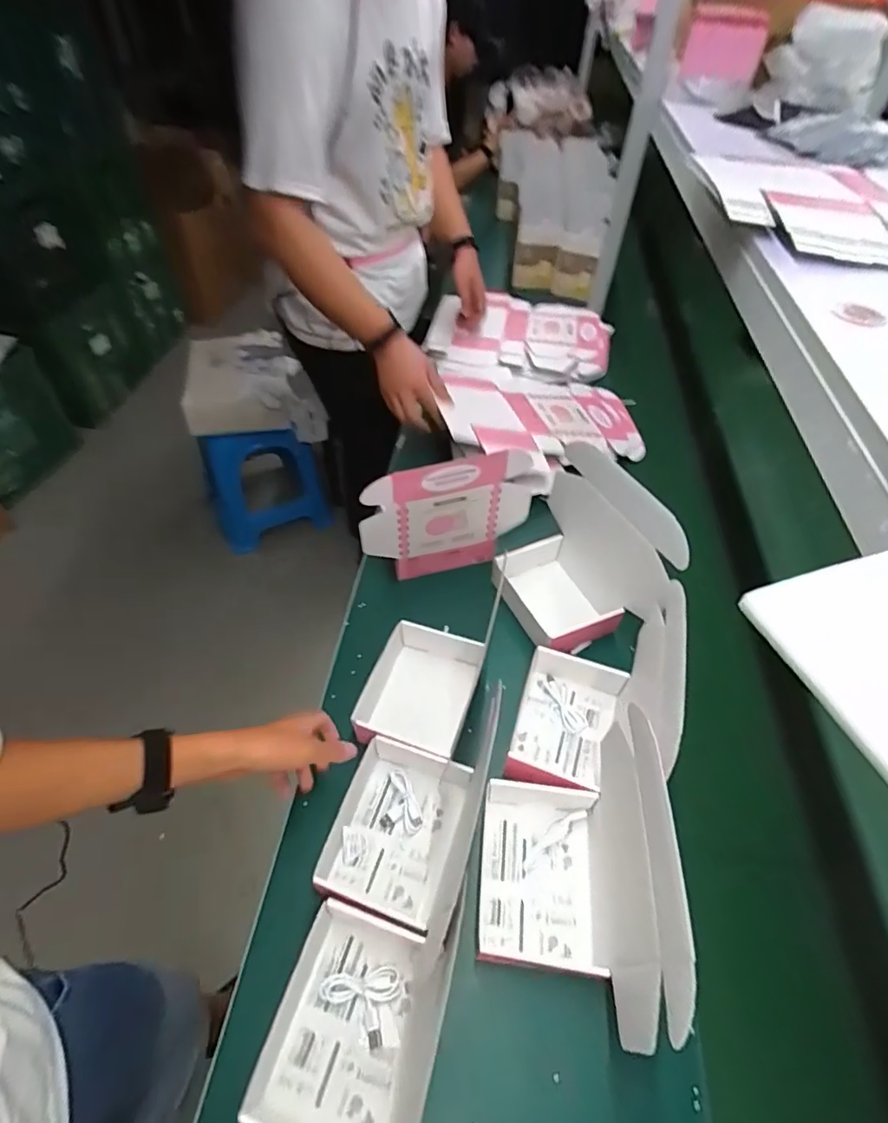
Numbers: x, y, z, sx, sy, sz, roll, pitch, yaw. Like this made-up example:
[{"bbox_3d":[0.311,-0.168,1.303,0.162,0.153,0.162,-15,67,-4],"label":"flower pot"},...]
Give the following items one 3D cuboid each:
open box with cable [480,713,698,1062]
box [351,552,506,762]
[{"bbox_3d":[0.112,0.288,0.502,0.138,0.211,0.219,6,50,3],"label":"open box with cable"},{"bbox_3d":[-0.025,0.164,0.705,0.124,0.066,0.159,16,52,11],"label":"box"}]

